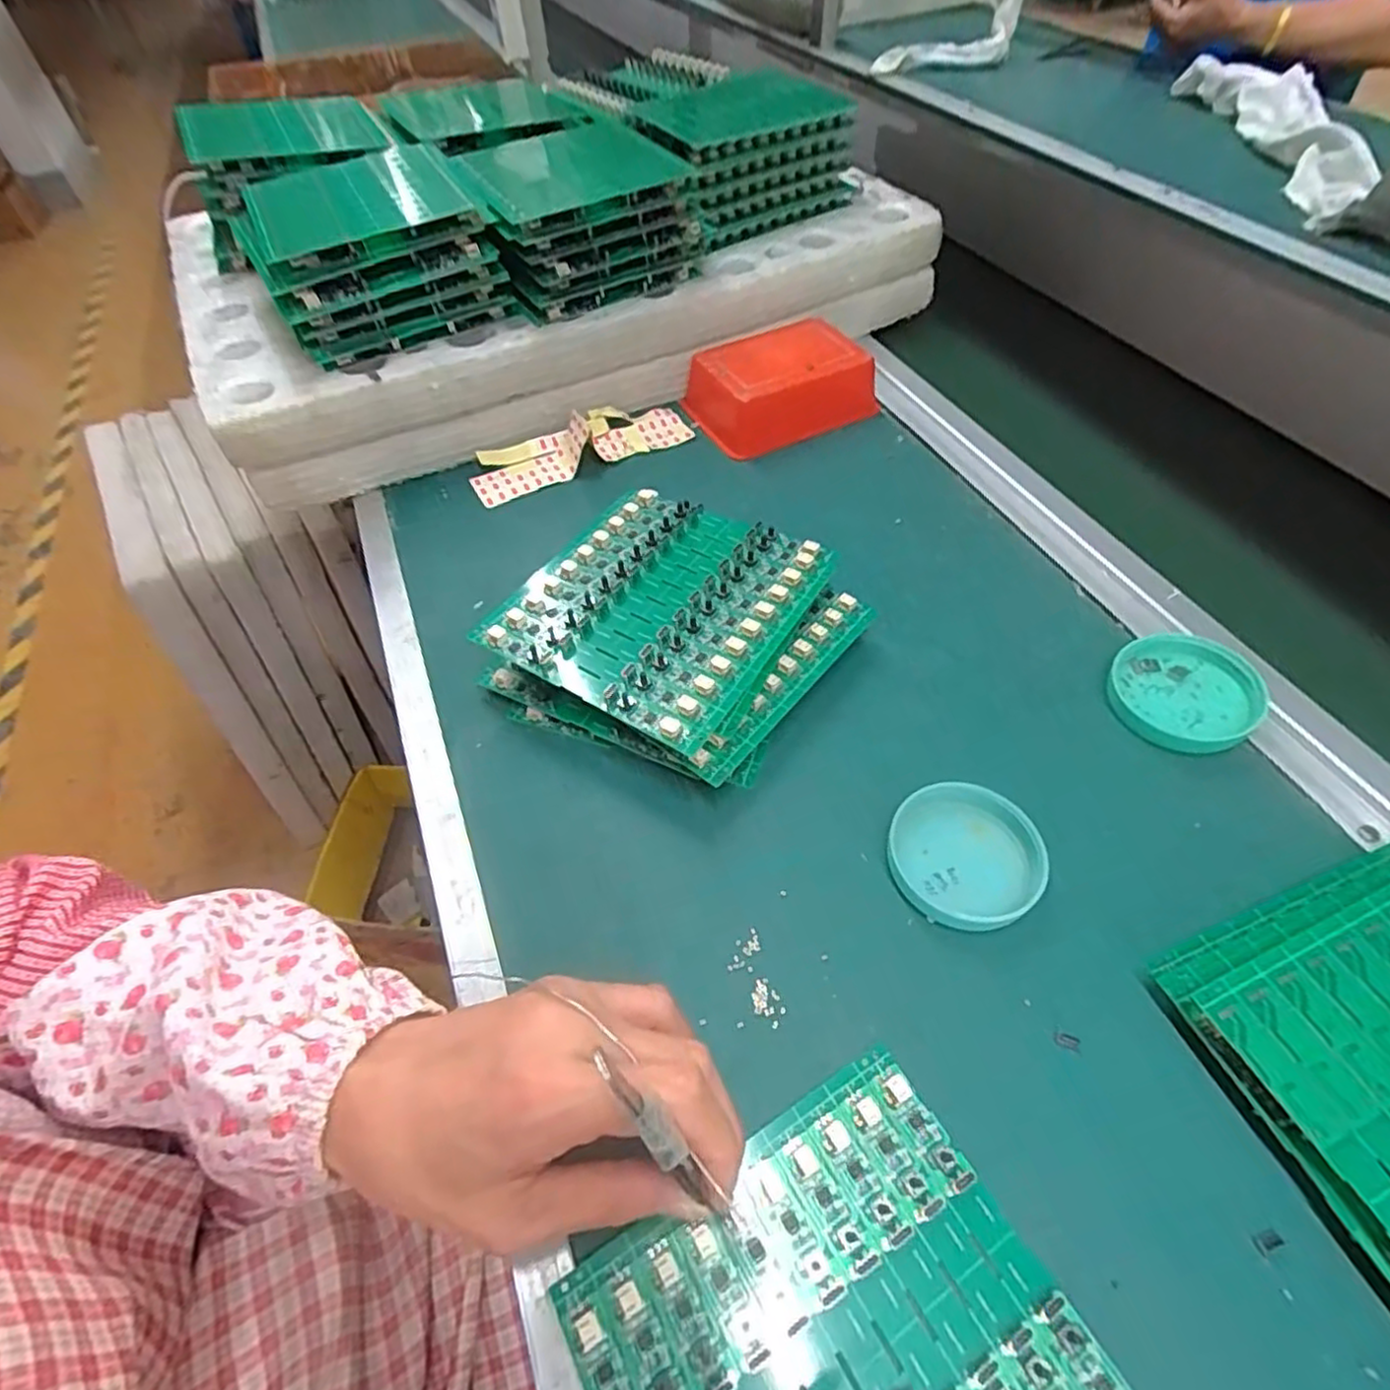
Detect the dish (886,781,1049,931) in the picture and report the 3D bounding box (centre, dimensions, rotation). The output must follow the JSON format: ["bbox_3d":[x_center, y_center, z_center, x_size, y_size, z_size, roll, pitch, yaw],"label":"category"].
[{"bbox_3d":[0.120,0.070,0.313,0.064,0.010,0.062,-2,53,2],"label":"dish"}]

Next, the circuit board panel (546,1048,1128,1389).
[{"bbox_3d":[0.047,0.208,0.215,0.137,0.004,0.132,-27,56,-18],"label":"circuit board panel"}]

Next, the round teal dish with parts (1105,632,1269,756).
[{"bbox_3d":[0.246,-0.004,0.357,0.064,0.014,0.065,-2,53,2],"label":"round teal dish with parts"}]

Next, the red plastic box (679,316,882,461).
[{"bbox_3d":[0.061,-0.231,0.526,0.123,0.042,0.090,-25,56,-15],"label":"red plastic box"}]

